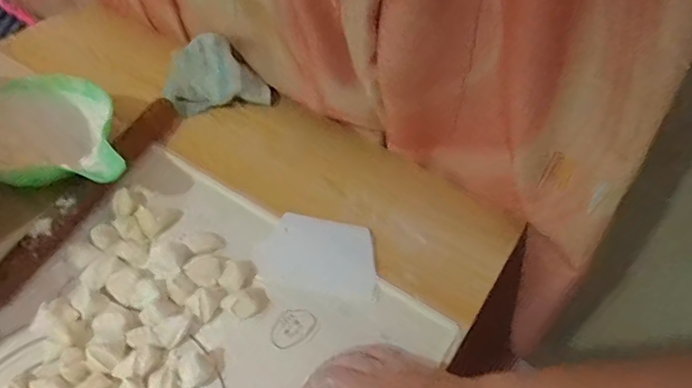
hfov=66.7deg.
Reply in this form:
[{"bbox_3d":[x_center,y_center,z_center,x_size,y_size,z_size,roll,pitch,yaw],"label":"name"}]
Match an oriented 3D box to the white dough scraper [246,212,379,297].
[{"bbox_3d":[-0.028,0.058,0.523,0.116,0.006,0.081,12,49,4],"label":"white dough scraper"}]

